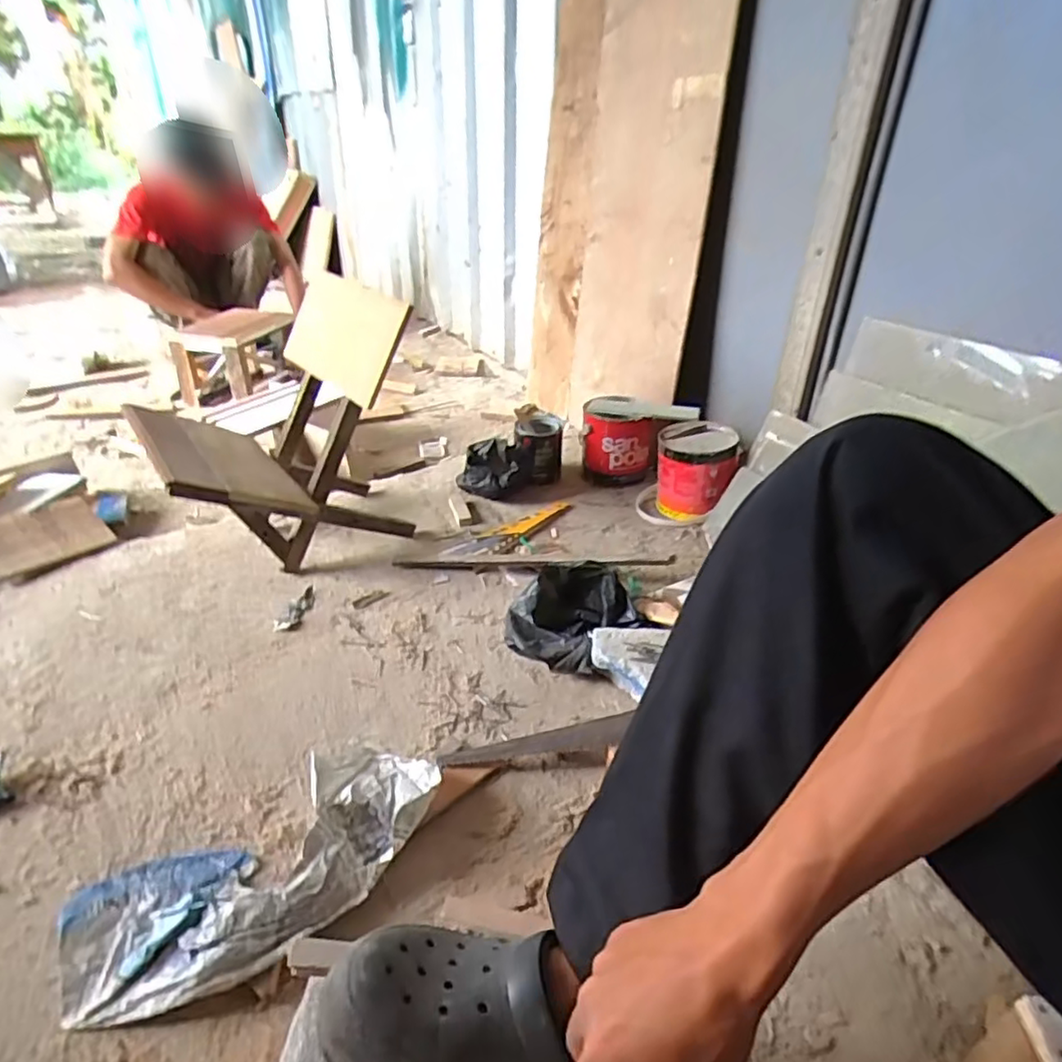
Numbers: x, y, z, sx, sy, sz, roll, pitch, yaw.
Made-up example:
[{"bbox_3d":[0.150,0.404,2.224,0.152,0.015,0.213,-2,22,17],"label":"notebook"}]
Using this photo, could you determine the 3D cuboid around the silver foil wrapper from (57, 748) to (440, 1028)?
[{"bbox_3d":[-0.277,0.342,0.682,0.368,0.059,0.195,-25,40,-35],"label":"silver foil wrapper"}]

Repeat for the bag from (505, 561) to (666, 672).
[{"bbox_3d":[0.063,0.131,0.984,0.171,0.103,0.170,23,38,31],"label":"bag"}]

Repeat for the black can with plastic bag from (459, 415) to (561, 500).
[{"bbox_3d":[-0.035,-0.155,1.422,0.136,0.142,0.238,26,40,34],"label":"black can with plastic bag"}]

